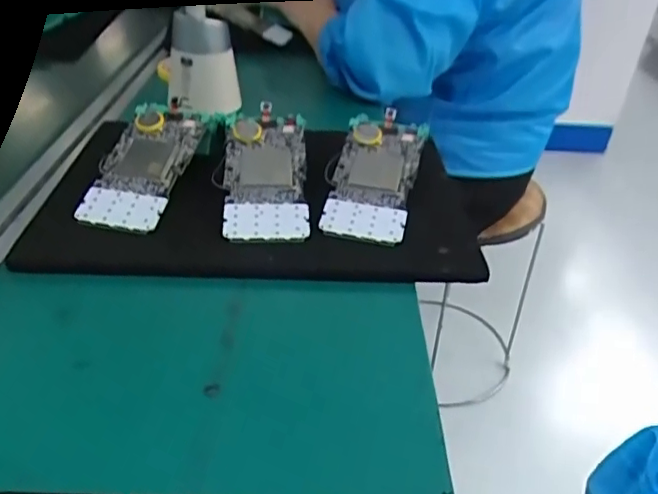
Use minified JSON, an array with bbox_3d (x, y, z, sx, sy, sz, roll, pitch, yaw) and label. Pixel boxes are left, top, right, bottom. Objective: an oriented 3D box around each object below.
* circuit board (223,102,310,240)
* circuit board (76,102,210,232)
[{"bbox_3d":[-0.050,-0.062,0.464,0.063,0.011,0.132,-1,56,-4],"label":"circuit board"},{"bbox_3d":[-0.150,-0.071,0.471,0.064,0.011,0.136,8,53,10],"label":"circuit board"}]

